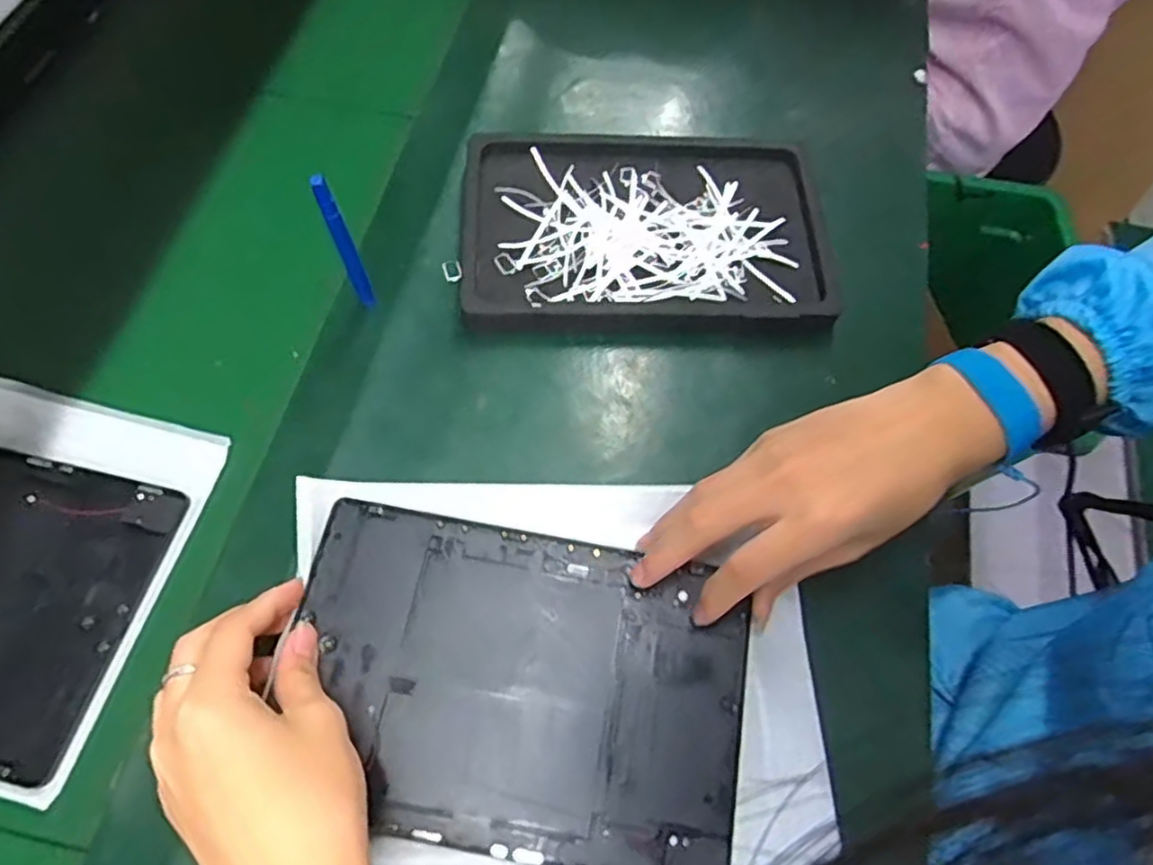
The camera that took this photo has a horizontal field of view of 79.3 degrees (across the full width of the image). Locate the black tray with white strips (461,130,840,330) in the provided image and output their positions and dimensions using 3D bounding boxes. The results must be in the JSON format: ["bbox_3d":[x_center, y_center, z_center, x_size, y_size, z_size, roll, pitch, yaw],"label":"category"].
[{"bbox_3d":[0.048,-0.146,0.481,0.244,0.019,0.165,0,66,-2],"label":"black tray with white strips"}]

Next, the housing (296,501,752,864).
[{"bbox_3d":[-0.031,0.127,0.358,0.229,0.005,0.152,10,66,3],"label":"housing"}]

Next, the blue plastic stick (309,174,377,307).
[{"bbox_3d":[-0.133,-0.106,0.406,0.010,0.112,0.010,-24,69,-12],"label":"blue plastic stick"}]

